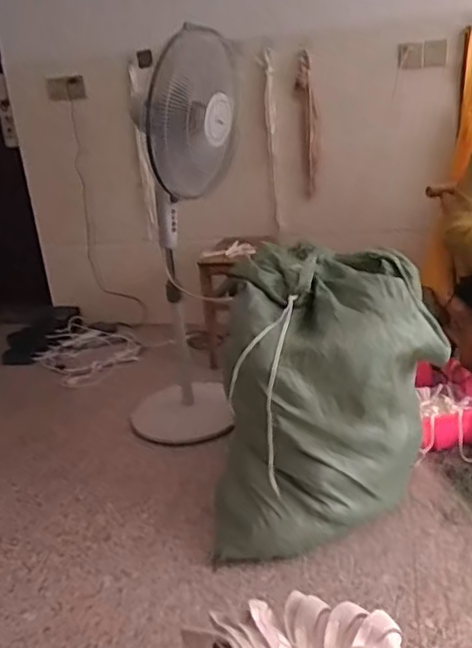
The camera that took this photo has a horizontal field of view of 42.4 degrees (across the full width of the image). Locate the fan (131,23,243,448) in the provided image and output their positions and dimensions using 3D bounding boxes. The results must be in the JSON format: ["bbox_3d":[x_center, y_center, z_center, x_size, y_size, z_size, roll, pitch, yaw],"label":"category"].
[{"bbox_3d":[-0.162,-0.225,1.759,0.331,1.104,0.394,2,22,20],"label":"fan"}]

